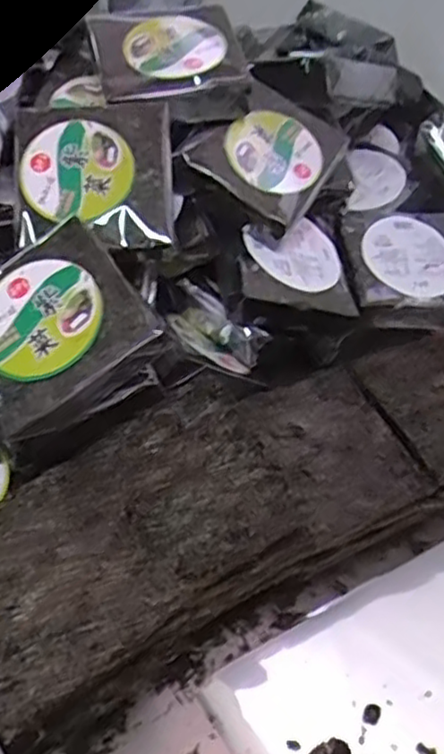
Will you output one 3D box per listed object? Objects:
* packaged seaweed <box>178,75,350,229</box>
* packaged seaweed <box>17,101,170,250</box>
[{"bbox_3d":[0.066,-0.322,0.978,0.175,0.035,0.207,35,61,-5],"label":"packaged seaweed"},{"bbox_3d":[-0.159,-0.253,0.857,0.188,0.024,0.190,-2,77,0],"label":"packaged seaweed"}]

